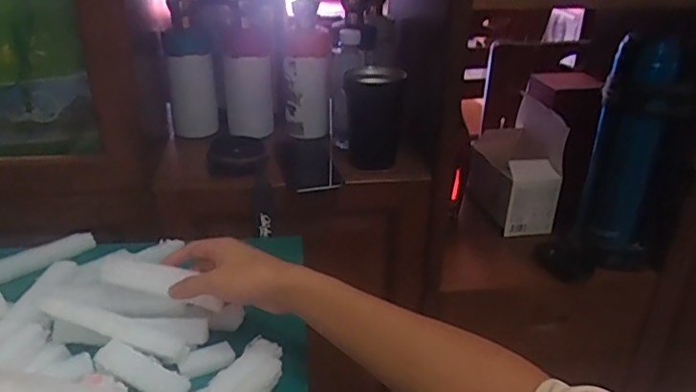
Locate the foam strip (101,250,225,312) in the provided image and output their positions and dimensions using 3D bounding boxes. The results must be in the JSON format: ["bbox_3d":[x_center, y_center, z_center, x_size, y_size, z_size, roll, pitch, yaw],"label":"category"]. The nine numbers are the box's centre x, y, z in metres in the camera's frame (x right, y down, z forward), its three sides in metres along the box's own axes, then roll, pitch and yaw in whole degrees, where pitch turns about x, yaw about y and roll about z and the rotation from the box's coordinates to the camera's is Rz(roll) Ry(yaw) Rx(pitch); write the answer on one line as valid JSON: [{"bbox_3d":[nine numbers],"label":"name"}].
[{"bbox_3d":[-0.182,0.085,0.568,0.121,0.031,0.017,21,27,-5],"label":"foam strip"}]

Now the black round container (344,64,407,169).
[{"bbox_3d":[0.037,-0.121,0.849,0.081,0.141,0.081,0,27,-1],"label":"black round container"}]

